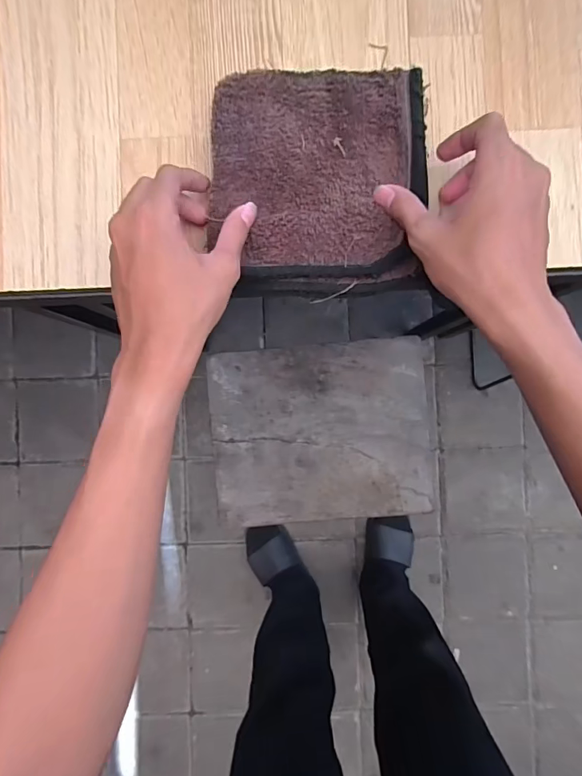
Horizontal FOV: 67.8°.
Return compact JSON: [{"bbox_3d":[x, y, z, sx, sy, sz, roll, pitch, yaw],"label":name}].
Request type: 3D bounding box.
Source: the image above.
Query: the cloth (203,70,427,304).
[{"bbox_3d":[0.020,-0.151,0.318,0.153,0.024,0.160,0,86,1],"label":"cloth"}]

